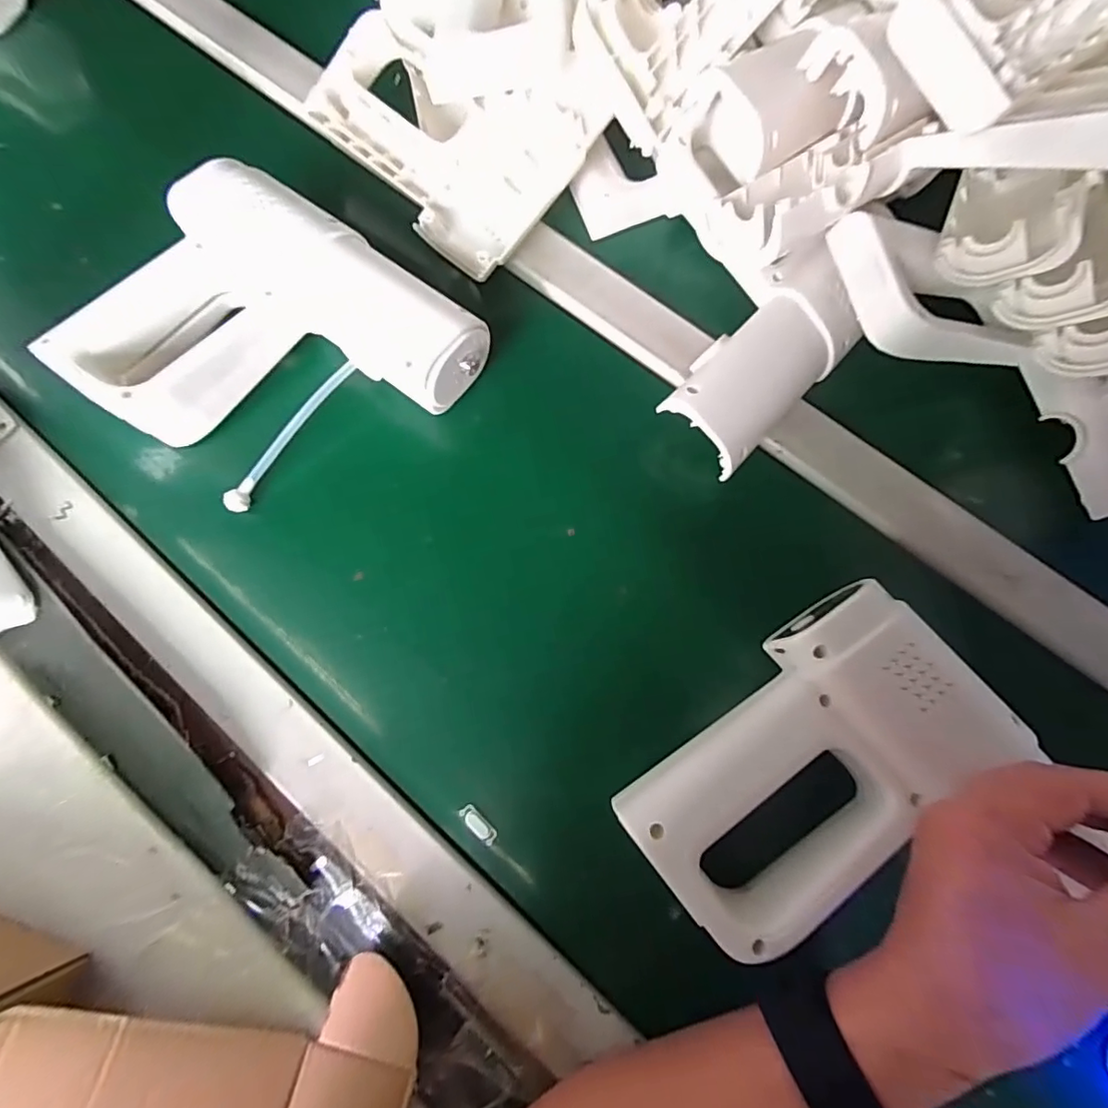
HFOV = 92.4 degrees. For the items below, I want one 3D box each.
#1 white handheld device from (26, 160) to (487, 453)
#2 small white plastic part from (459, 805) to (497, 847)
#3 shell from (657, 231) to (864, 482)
[{"bbox_3d":[-0.169,-0.129,0.331,0.210,0.061,0.172,30,77,8],"label":"white handheld device"},{"bbox_3d":[-0.041,0.148,0.290,0.024,0.004,0.008,42,79,11],"label":"small white plastic part"},{"bbox_3d":[0.133,-0.123,0.338,0.072,0.040,0.148,43,80,11],"label":"shell"}]

